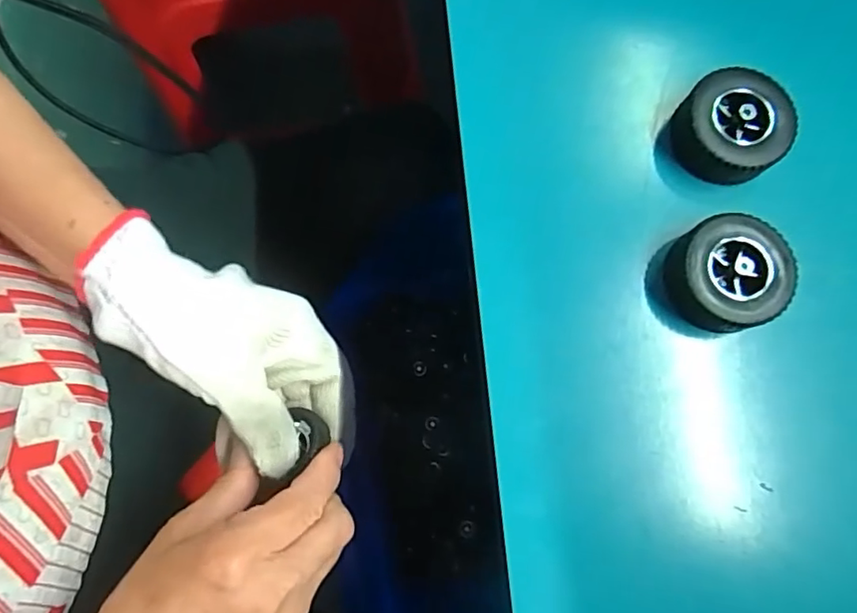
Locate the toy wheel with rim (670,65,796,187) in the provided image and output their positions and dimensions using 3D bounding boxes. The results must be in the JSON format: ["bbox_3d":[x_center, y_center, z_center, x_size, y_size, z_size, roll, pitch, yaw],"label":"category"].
[{"bbox_3d":[0.107,-0.062,0.204,0.037,0.017,0.038,0,78,0],"label":"toy wheel with rim"}]

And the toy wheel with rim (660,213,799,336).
[{"bbox_3d":[0.099,-0.010,0.193,0.044,0.016,0.035,-30,79,-6],"label":"toy wheel with rim"}]

